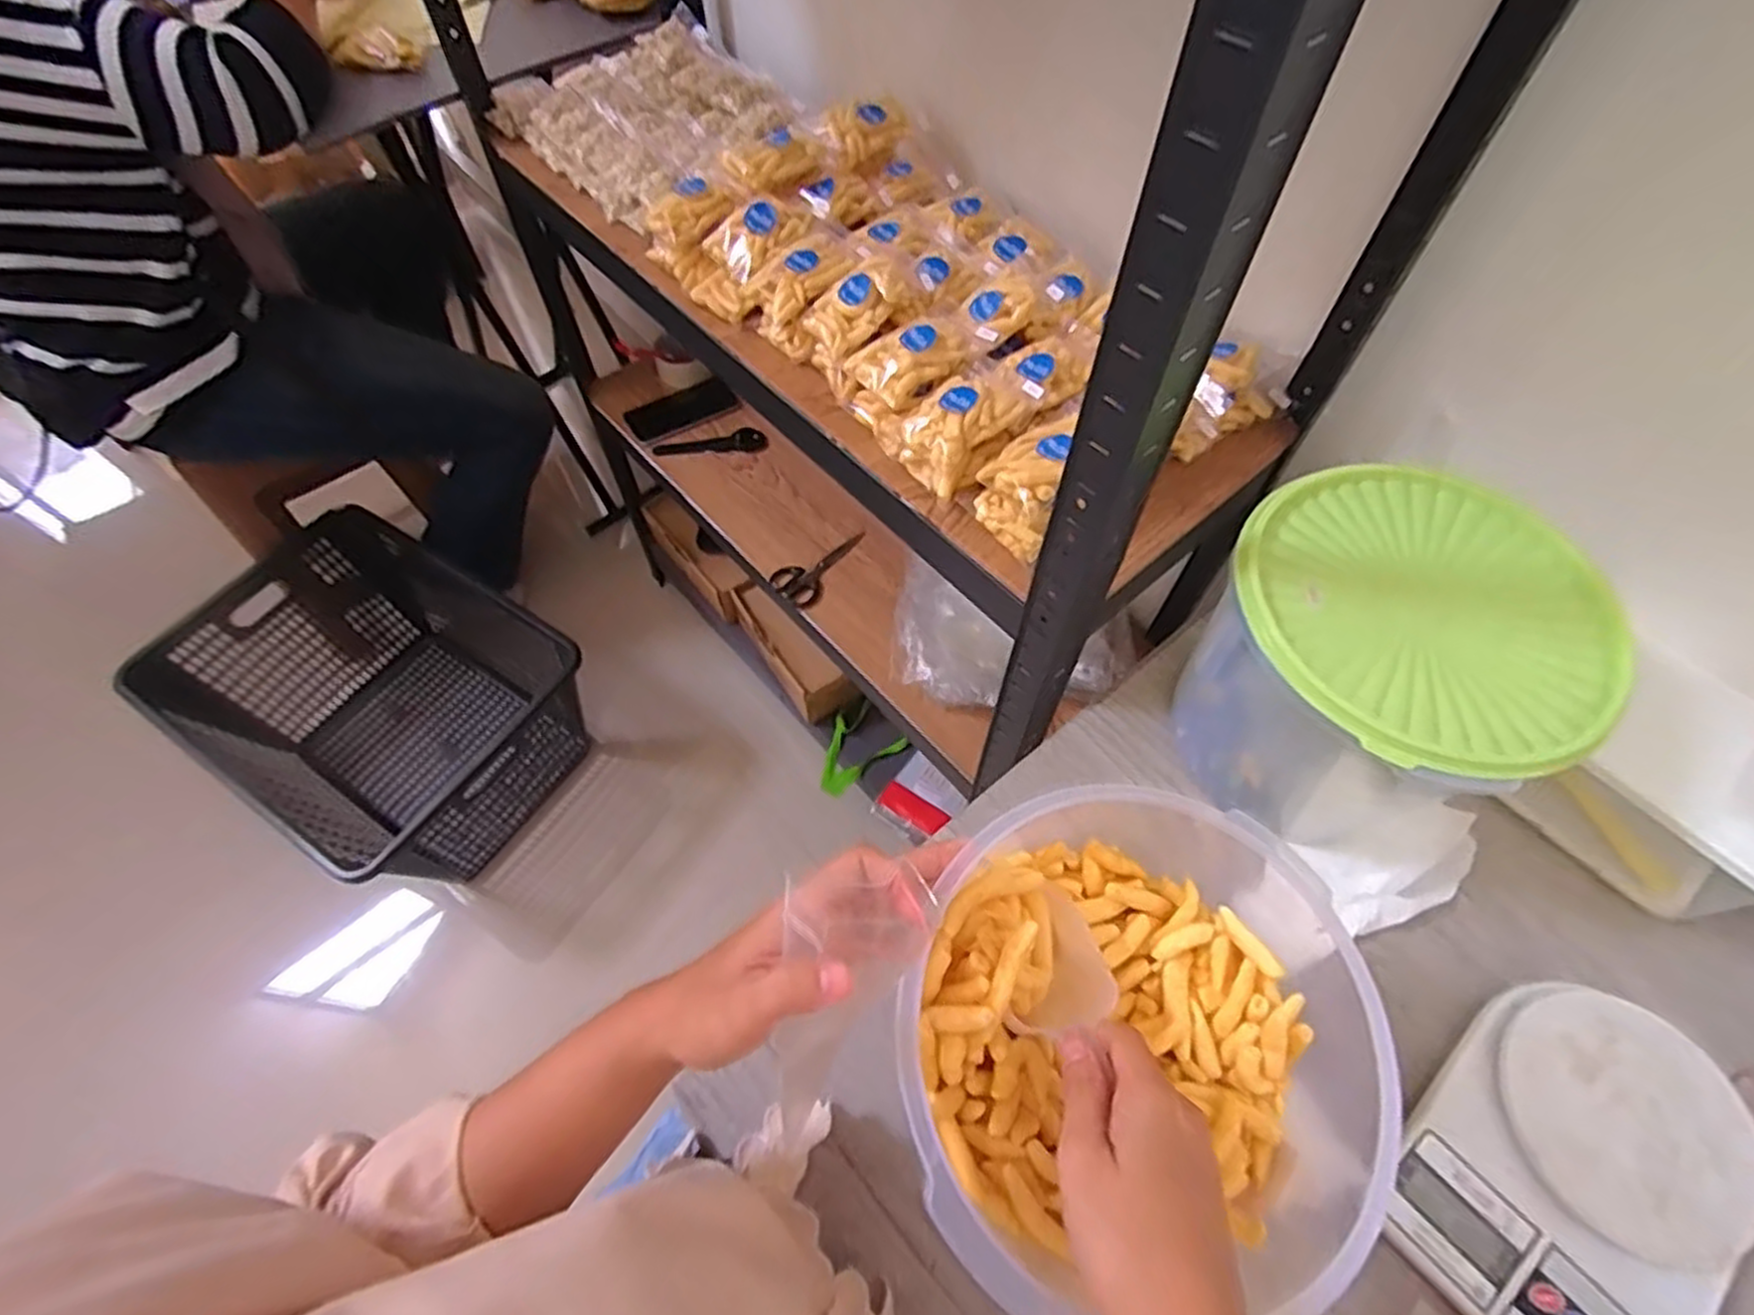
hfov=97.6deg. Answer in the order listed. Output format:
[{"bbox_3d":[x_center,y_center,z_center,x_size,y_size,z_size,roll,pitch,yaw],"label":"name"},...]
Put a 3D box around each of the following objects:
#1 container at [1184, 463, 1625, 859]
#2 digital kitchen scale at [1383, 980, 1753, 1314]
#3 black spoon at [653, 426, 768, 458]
[{"bbox_3d":[0.320,0.012,0.521,0.206,0.185,0.195,0,59,0],"label":"container"},{"bbox_3d":[0.399,0.294,0.436,0.148,0.029,0.202,41,67,21],"label":"digital kitchen scale"},{"bbox_3d":[-0.245,-0.316,1.136,0.163,0.015,0.048,-8,60,-5],"label":"black spoon"}]

